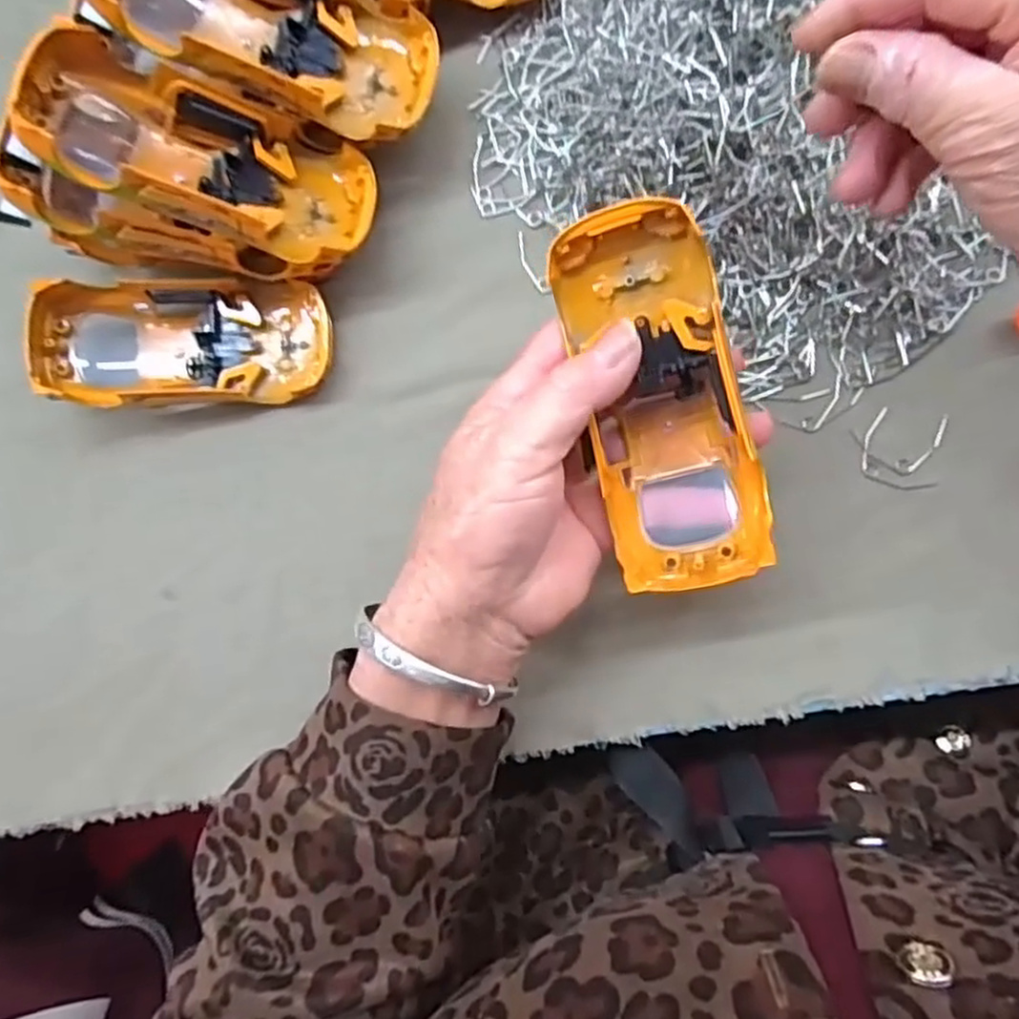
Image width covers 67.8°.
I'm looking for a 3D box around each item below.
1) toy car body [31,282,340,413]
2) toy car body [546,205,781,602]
[{"bbox_3d":[-0.147,-0.075,0.342,0.124,0.038,0.055,-3,89,9],"label":"toy car body"},{"bbox_3d":[0.054,-0.038,0.268,0.052,0.032,0.131,-14,100,9],"label":"toy car body"}]

